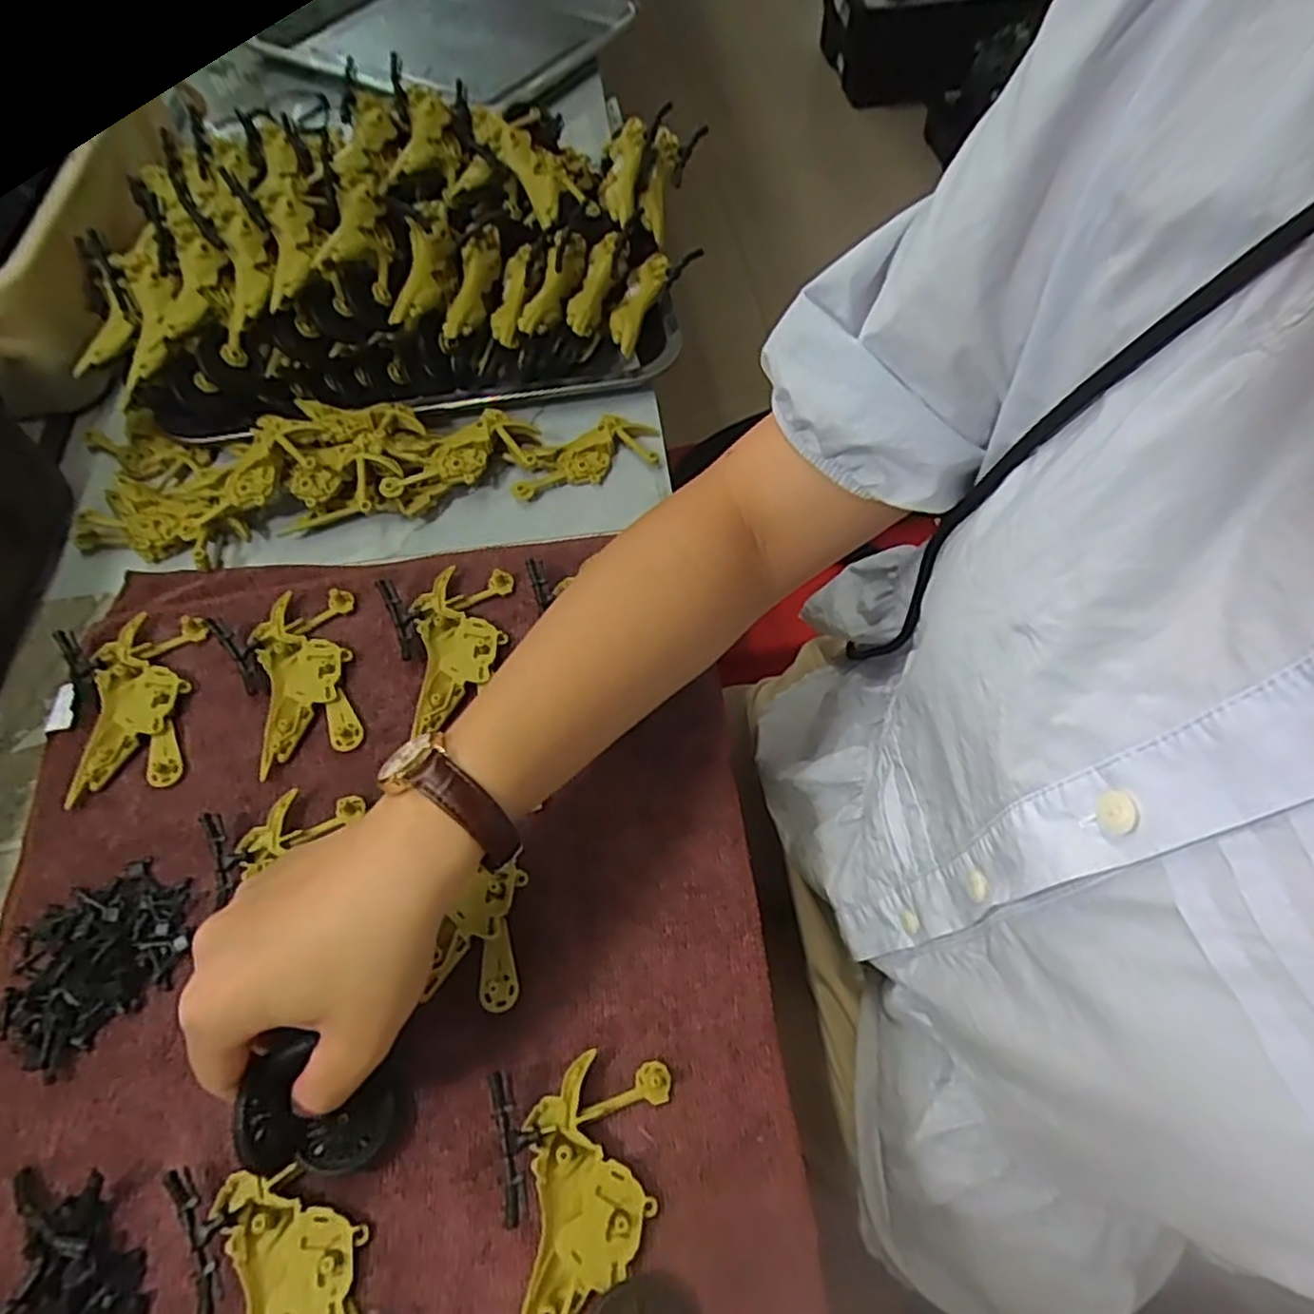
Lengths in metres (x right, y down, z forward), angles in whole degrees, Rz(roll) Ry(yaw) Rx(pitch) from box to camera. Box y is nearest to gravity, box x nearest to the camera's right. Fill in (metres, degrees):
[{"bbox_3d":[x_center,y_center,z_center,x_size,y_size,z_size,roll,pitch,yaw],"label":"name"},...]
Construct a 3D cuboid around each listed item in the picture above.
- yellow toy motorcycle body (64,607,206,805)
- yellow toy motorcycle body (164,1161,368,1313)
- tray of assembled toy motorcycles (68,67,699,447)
[{"bbox_3d":[-0.269,0.024,0.390,0.050,0.013,0.097,-6,61,-2],"label":"yellow toy motorcycle body"},{"bbox_3d":[-0.133,0.221,0.264,0.053,0.015,0.091,-26,63,-12],"label":"yellow toy motorcycle body"},{"bbox_3d":[-0.162,-0.273,0.507,0.394,0.109,0.218,-8,61,-3],"label":"tray of assembled toy motorcycles"}]

